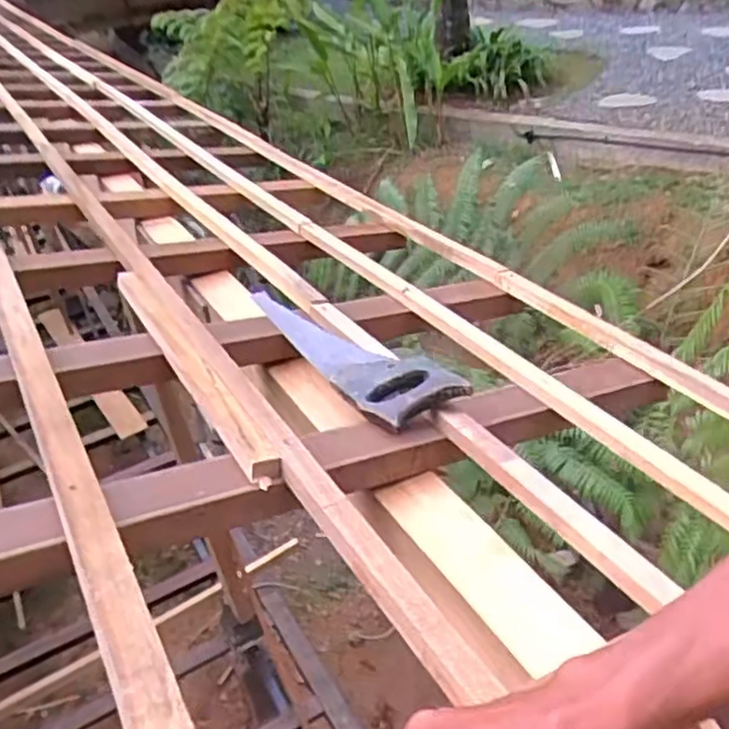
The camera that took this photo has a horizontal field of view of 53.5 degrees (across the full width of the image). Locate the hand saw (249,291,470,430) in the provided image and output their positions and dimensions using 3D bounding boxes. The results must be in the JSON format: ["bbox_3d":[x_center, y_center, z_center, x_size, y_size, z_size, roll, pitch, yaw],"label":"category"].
[{"bbox_3d":[-0.045,-0.023,0.974,0.102,0.033,0.421,-28,39,-29],"label":"hand saw"}]

